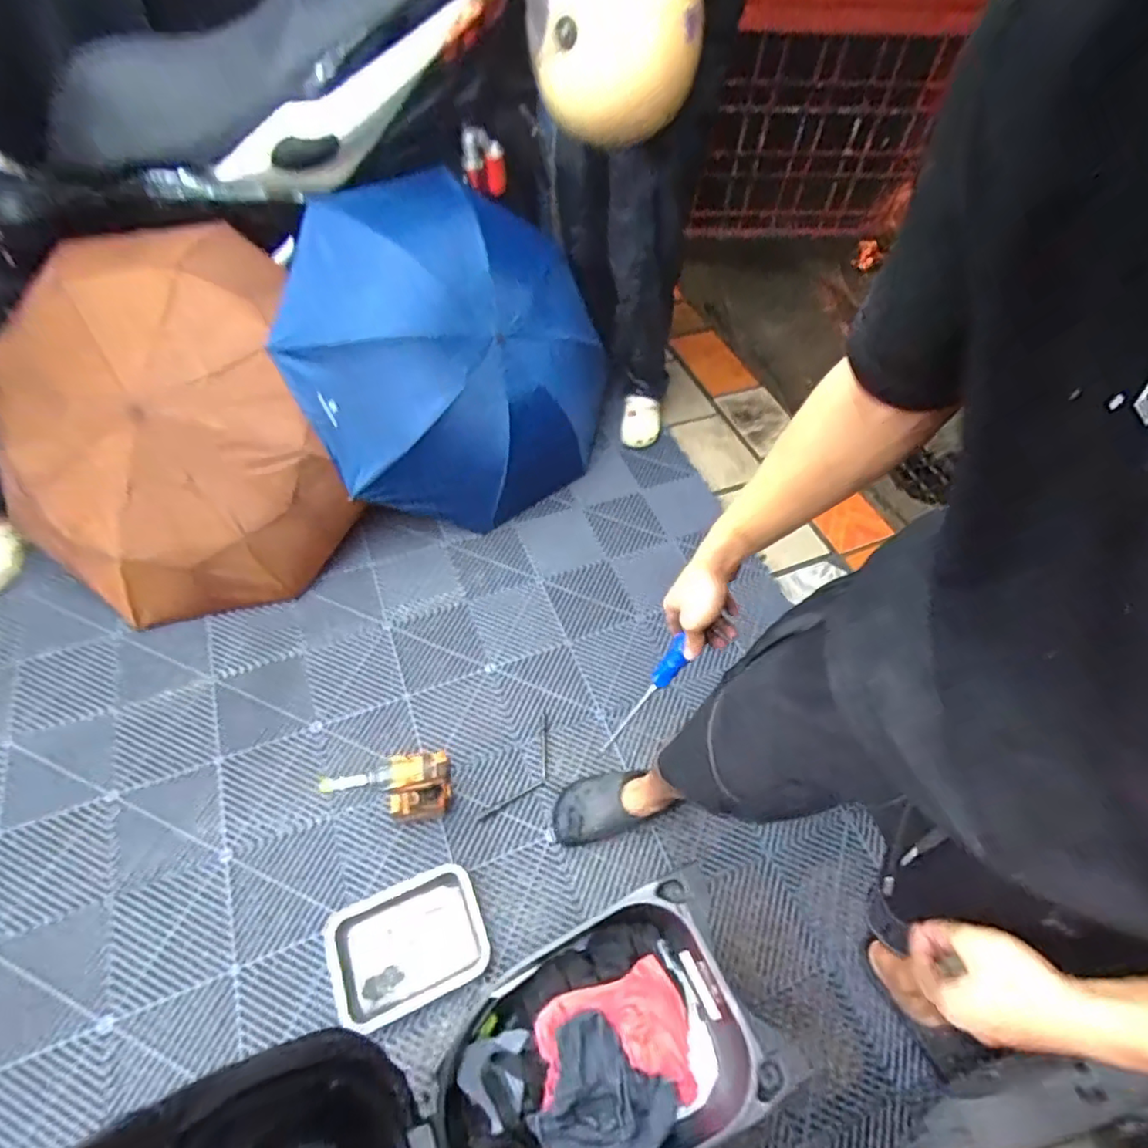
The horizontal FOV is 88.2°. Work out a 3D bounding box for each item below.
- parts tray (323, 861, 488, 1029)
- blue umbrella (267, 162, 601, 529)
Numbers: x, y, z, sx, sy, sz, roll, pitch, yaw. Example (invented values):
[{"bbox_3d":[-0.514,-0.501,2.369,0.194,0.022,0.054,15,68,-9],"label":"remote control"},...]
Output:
[{"bbox_3d":[-0.297,0.660,1.060,0.263,0.033,0.192,-18,59,-14],"label":"parts tray"},{"bbox_3d":[-0.296,-0.537,1.523,0.794,0.651,0.537,-34,64,-22],"label":"blue umbrella"}]

